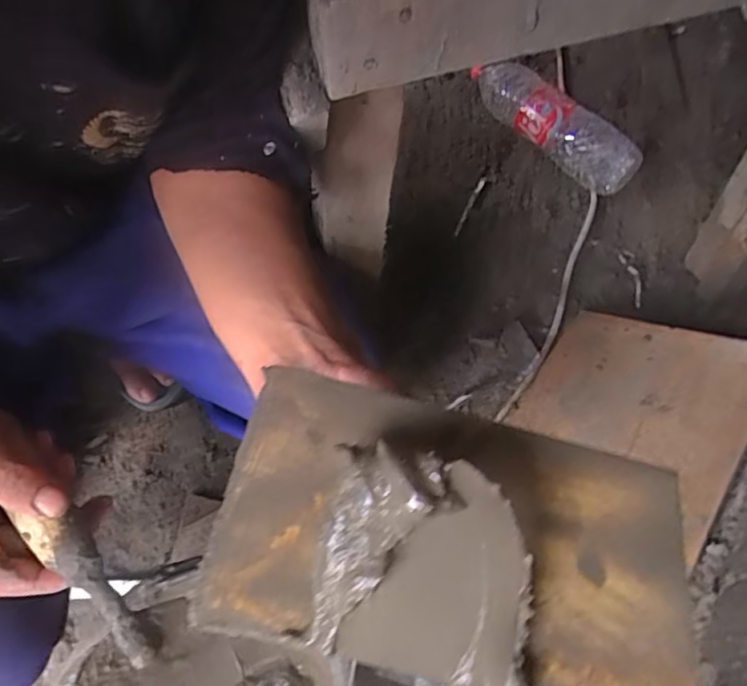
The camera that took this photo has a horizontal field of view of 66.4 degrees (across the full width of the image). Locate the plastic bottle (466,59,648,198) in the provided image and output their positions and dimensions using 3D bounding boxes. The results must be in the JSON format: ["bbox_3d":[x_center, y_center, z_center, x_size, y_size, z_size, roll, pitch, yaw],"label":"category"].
[{"bbox_3d":[0.303,-0.354,0.930,0.278,0.072,0.083,40,68,15],"label":"plastic bottle"}]

